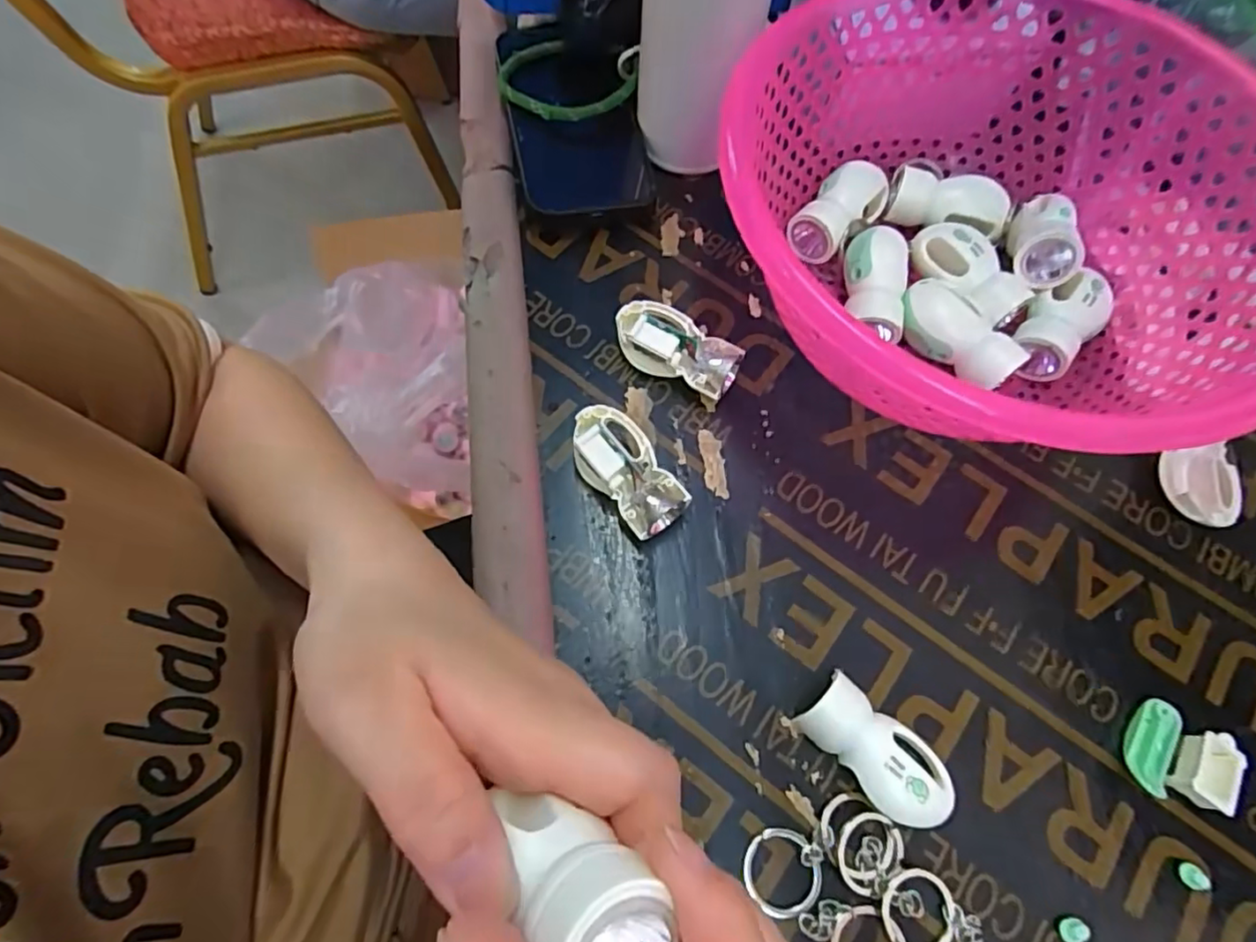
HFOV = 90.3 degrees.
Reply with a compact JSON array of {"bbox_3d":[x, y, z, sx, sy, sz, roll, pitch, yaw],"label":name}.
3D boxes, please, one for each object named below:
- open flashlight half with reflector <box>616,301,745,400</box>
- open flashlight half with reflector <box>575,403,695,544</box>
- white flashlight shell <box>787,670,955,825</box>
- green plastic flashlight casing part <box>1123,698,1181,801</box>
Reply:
[{"bbox_3d":[0.024,-0.062,0.322,0.065,0.024,0.029,32,70,11],"label":"open flashlight half with reflector"},{"bbox_3d":[-0.001,-0.001,0.296,0.032,0.025,0.066,-36,73,-15],"label":"open flashlight half with reflector"},{"bbox_3d":[0.102,0.115,0.255,0.061,0.018,0.032,39,71,14],"label":"white flashlight shell"},{"bbox_3d":[0.218,0.114,0.261,0.017,0.004,0.039,25,63,27],"label":"green plastic flashlight casing part"}]

